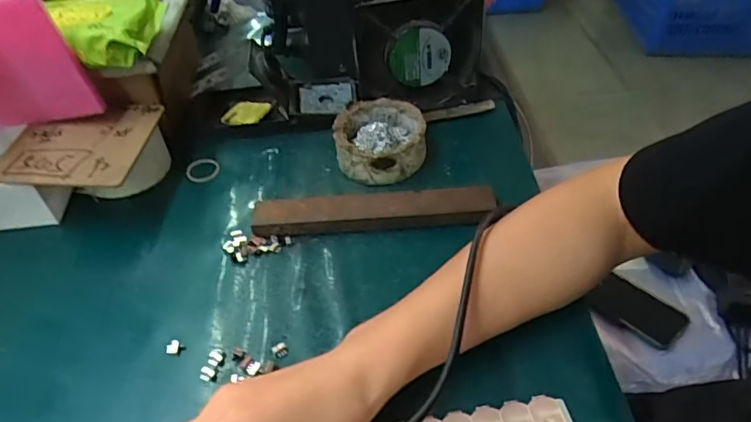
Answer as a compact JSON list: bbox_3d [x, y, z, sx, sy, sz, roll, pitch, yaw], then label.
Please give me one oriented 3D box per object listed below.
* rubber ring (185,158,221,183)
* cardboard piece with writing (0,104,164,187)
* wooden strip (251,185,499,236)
[{"bbox_3d":[-0.165,-0.039,0.512,0.032,0.007,0.030,-2,57,3],"label":"rubber ring"},{"bbox_3d":[-0.256,-0.060,0.462,0.116,0.009,0.111,-1,42,1],"label":"cardboard piece with writing"},{"bbox_3d":[-0.001,0.001,0.440,0.193,0.020,0.032,-3,43,3],"label":"wooden strip"}]

